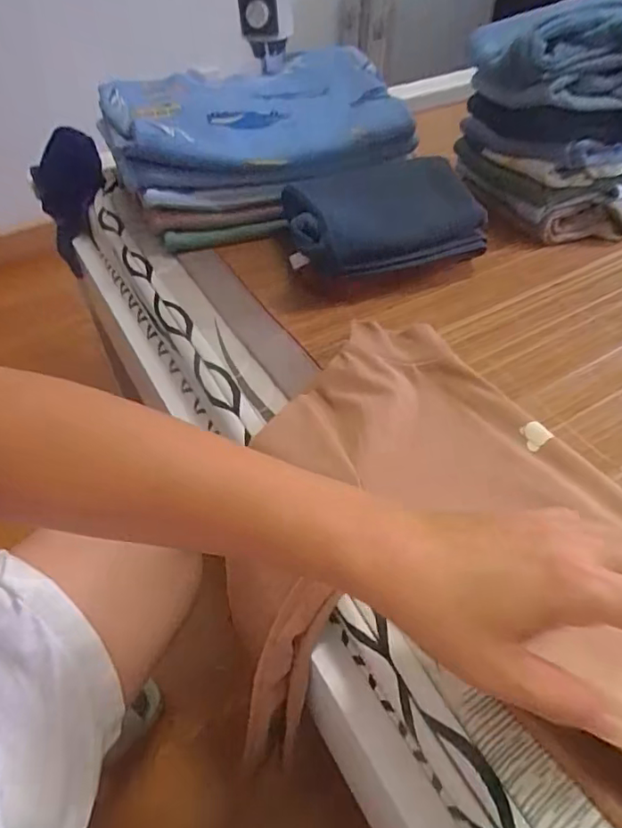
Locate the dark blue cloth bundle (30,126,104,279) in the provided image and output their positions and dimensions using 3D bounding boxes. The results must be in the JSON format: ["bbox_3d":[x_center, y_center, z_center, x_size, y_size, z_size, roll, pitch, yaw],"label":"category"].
[{"bbox_3d":[-0.347,-0.312,0.801,0.096,0.074,0.201,0,88,4],"label":"dark blue cloth bundle"}]

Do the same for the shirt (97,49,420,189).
[{"bbox_3d":[-0.071,-0.371,0.698,0.361,0.074,0.196,-13,49,-10],"label":"shirt"}]

